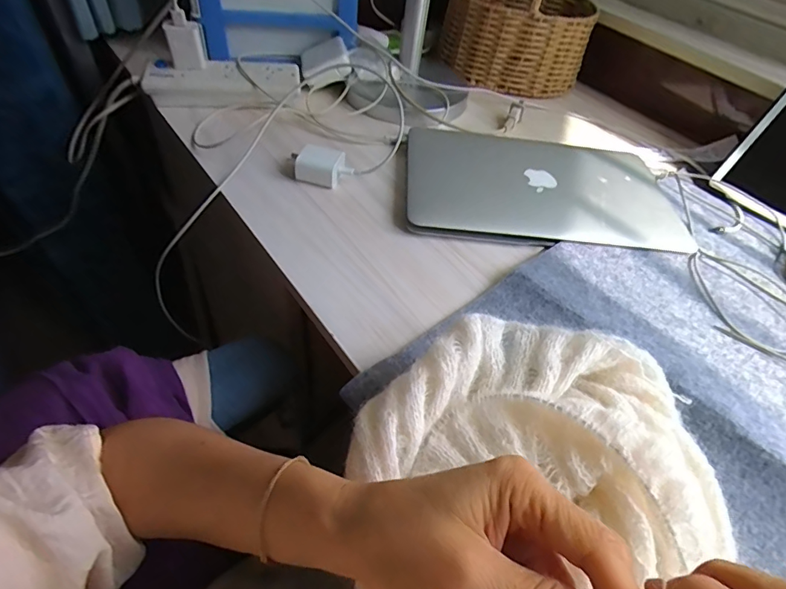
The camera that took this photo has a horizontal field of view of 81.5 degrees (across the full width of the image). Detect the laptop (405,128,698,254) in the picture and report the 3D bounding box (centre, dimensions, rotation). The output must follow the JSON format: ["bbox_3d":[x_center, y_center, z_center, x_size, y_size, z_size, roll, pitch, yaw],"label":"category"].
[{"bbox_3d":[0.165,-0.129,0.513,0.296,0.022,0.189,4,49,-4],"label":"laptop"}]

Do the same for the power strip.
[{"bbox_3d":[-0.214,-0.272,0.580,0.187,0.028,0.061,-2,50,-10],"label":"power strip"}]

